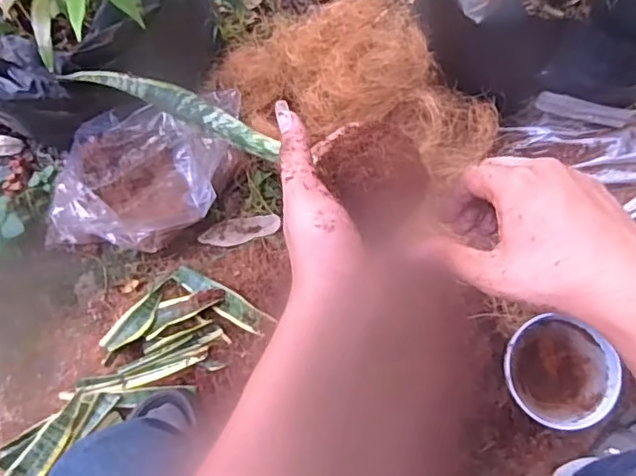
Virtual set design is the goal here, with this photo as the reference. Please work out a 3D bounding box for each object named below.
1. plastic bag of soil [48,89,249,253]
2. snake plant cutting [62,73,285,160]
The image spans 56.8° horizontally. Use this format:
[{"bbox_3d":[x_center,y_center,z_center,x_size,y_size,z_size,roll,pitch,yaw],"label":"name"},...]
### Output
[{"bbox_3d":[-0.253,-0.080,0.839,0.313,0.116,0.195,-15,77,-2],"label":"plastic bag of soil"},{"bbox_3d":[-0.094,-0.088,0.394,0.142,0.008,0.021,24,78,0],"label":"snake plant cutting"}]

